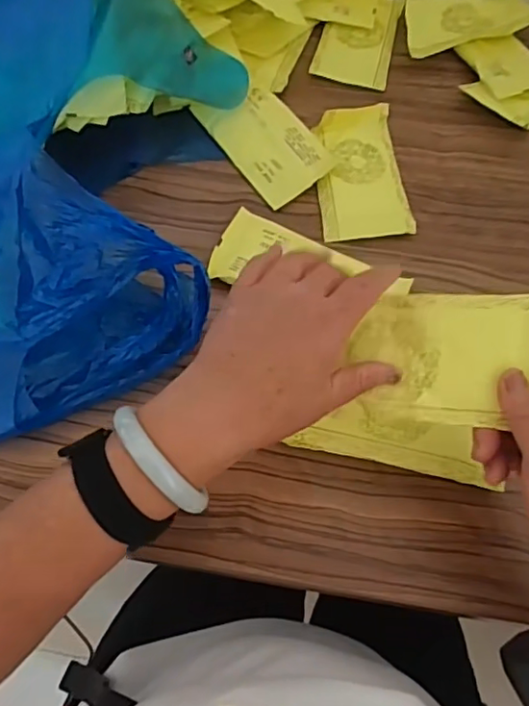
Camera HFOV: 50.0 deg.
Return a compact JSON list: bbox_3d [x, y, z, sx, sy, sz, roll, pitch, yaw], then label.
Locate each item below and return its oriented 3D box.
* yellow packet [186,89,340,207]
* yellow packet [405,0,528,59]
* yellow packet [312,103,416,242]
[{"bbox_3d":[0.002,-0.220,0.581,0.085,0.012,0.149,-30,68,-16],"label":"yellow packet"},{"bbox_3d":[0.234,-0.390,0.657,0.164,0.031,0.083,-15,64,-10],"label":"yellow packet"},{"bbox_3d":[0.094,-0.187,0.563,0.086,0.021,0.165,-3,63,-4],"label":"yellow packet"}]

